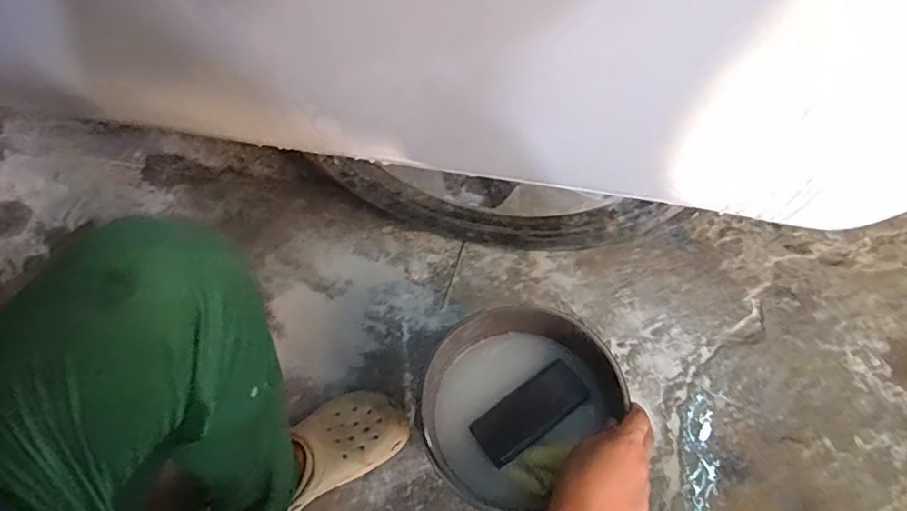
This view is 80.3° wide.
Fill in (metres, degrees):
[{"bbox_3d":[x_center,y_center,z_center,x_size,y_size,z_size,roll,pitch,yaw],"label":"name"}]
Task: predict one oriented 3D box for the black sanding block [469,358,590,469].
[{"bbox_3d":[0.090,0.183,0.633,0.137,0.016,0.059,-34,65,-13],"label":"black sanding block"}]

